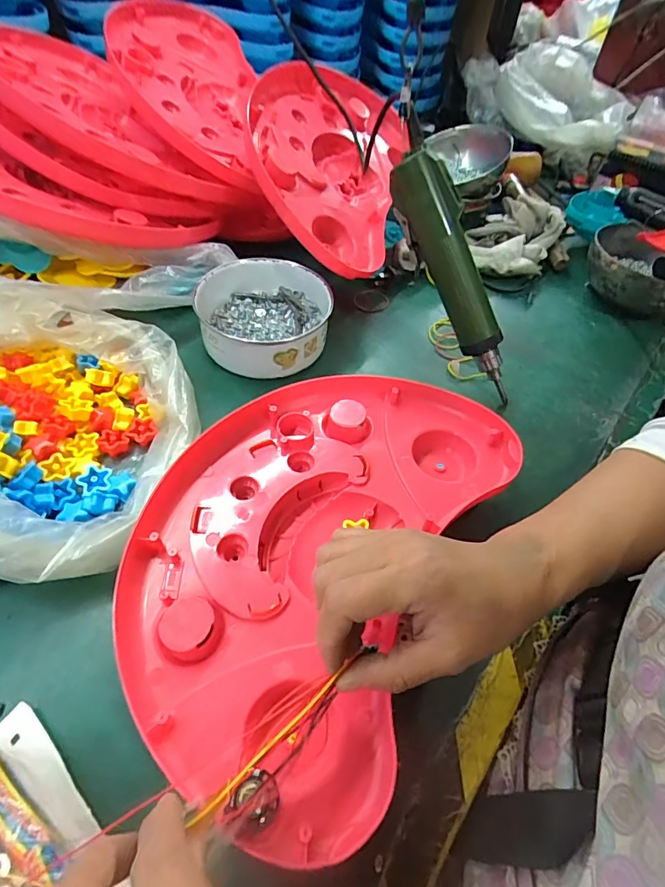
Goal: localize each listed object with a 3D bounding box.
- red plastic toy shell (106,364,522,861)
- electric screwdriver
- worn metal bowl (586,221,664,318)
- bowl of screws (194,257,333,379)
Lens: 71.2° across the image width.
[{"bbox_3d":[-0.017,0.064,0.347,0.225,0.041,0.335,26,54,15],"label":"red plastic toy shell"},{"bbox_3d":[0.118,-0.165,0.451,0.048,0.266,0.032,-1,37,47],"label":"electric screwdriver"},{"bbox_3d":[0.382,-0.216,0.593,0.101,0.055,0.131,3,51,-2],"label":"worn metal bowl"},{"bbox_3d":[-0.073,-0.142,0.506,0.140,0.056,0.141,2,51,-3],"label":"bowl of screws"}]

